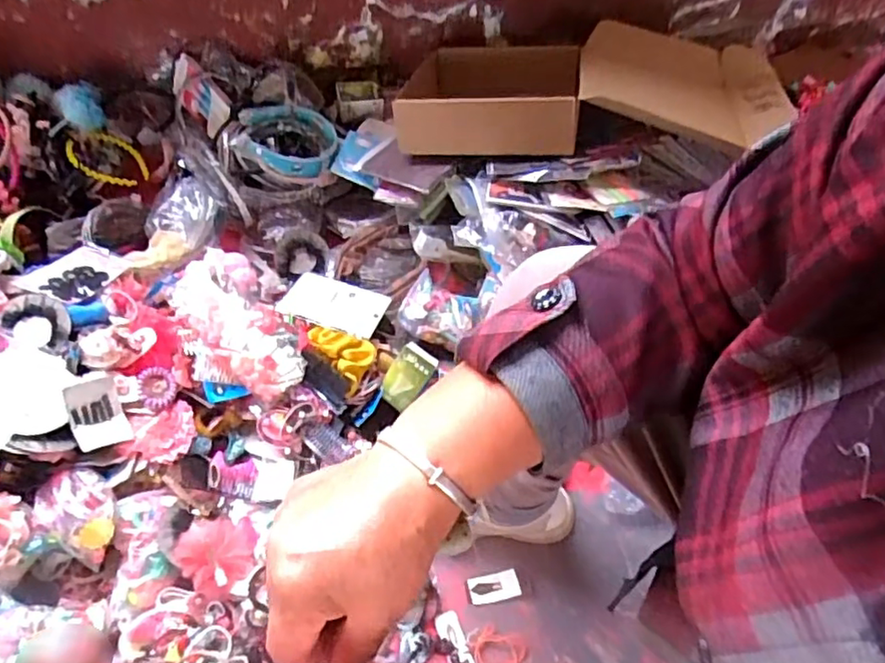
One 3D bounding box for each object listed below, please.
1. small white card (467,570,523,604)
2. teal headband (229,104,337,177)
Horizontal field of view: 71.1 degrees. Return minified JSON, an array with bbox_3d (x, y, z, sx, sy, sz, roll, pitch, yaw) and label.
[{"bbox_3d":[0.064,0.313,0.760,0.064,0.010,0.031,-10,56,-6],"label":"small white card"},{"bbox_3d":[-0.255,-0.304,1.004,0.161,0.075,0.115,0,56,1],"label":"teal headband"}]

